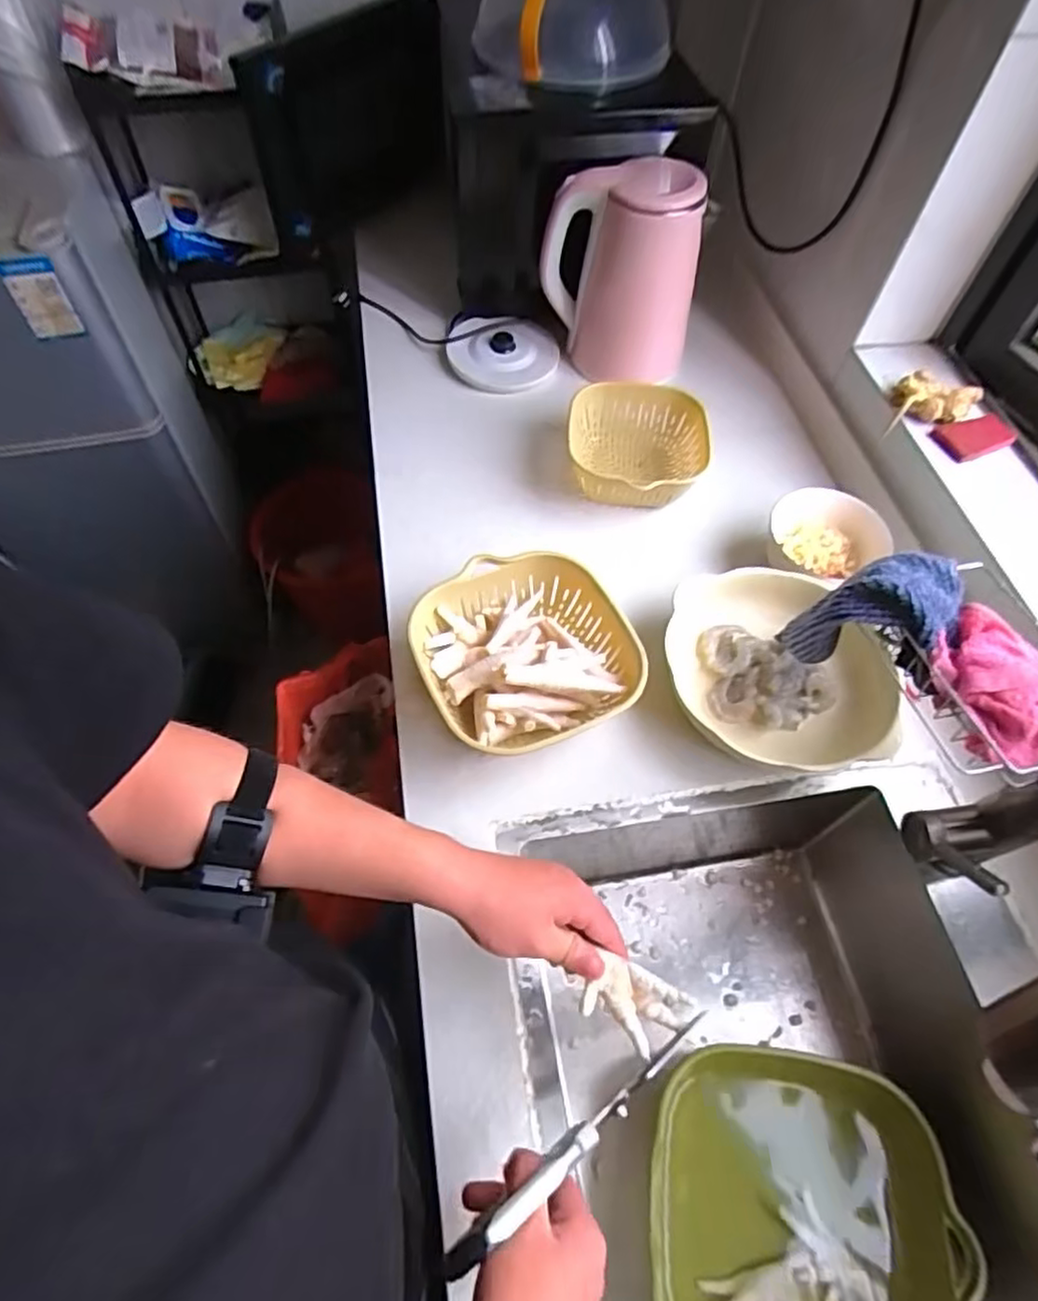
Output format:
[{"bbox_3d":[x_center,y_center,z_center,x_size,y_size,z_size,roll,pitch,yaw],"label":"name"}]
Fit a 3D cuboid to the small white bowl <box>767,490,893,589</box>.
[{"bbox_3d":[0.348,-0.113,0.745,0.129,0.065,0.108,6,59,2],"label":"small white bowl"}]

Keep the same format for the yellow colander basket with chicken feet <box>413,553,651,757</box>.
[{"bbox_3d":[0.005,0.008,0.659,0.195,0.076,0.197,-22,62,-14],"label":"yellow colander basket with chicken feet"}]

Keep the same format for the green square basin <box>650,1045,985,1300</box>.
[{"bbox_3d":[0.233,0.484,0.573,0.241,0.106,0.238,7,59,3],"label":"green square basin"}]

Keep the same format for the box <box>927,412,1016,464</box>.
[{"bbox_3d":[0.500,-0.234,0.741,0.076,0.017,0.049,-13,61,-9],"label":"box"}]

